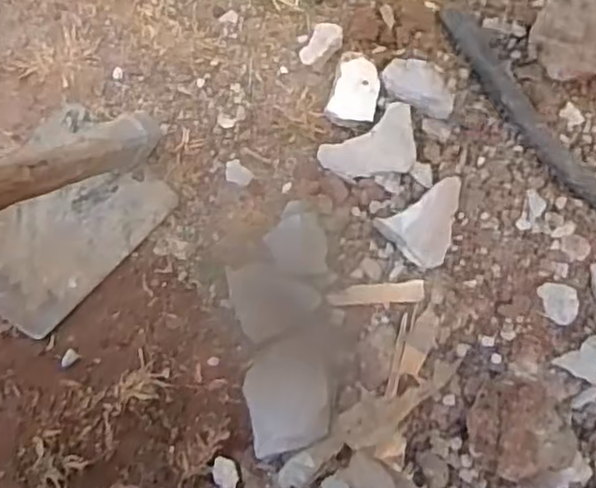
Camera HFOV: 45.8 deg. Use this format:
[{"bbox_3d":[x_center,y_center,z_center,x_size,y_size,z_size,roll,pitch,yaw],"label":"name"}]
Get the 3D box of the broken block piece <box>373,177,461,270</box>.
[{"bbox_3d":[0.153,-0.022,0.783,0.111,0.063,0.075,-32,80,-2],"label":"broken block piece"}]

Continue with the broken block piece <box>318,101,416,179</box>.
[{"bbox_3d":[0.081,-0.117,0.821,0.110,0.027,0.072,-7,80,2],"label":"broken block piece"}]

